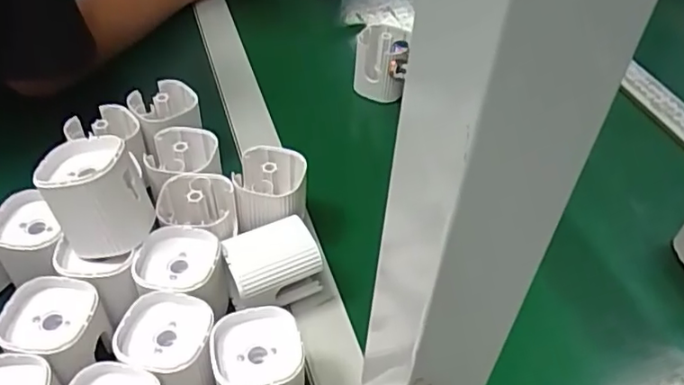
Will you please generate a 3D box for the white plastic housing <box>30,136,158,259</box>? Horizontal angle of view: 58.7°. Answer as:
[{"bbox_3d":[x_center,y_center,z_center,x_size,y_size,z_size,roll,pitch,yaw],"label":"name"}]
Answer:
[{"bbox_3d":[-0.164,0.000,0.404,0.061,0.070,0.065,-18,50,-20],"label":"white plastic housing"}]

